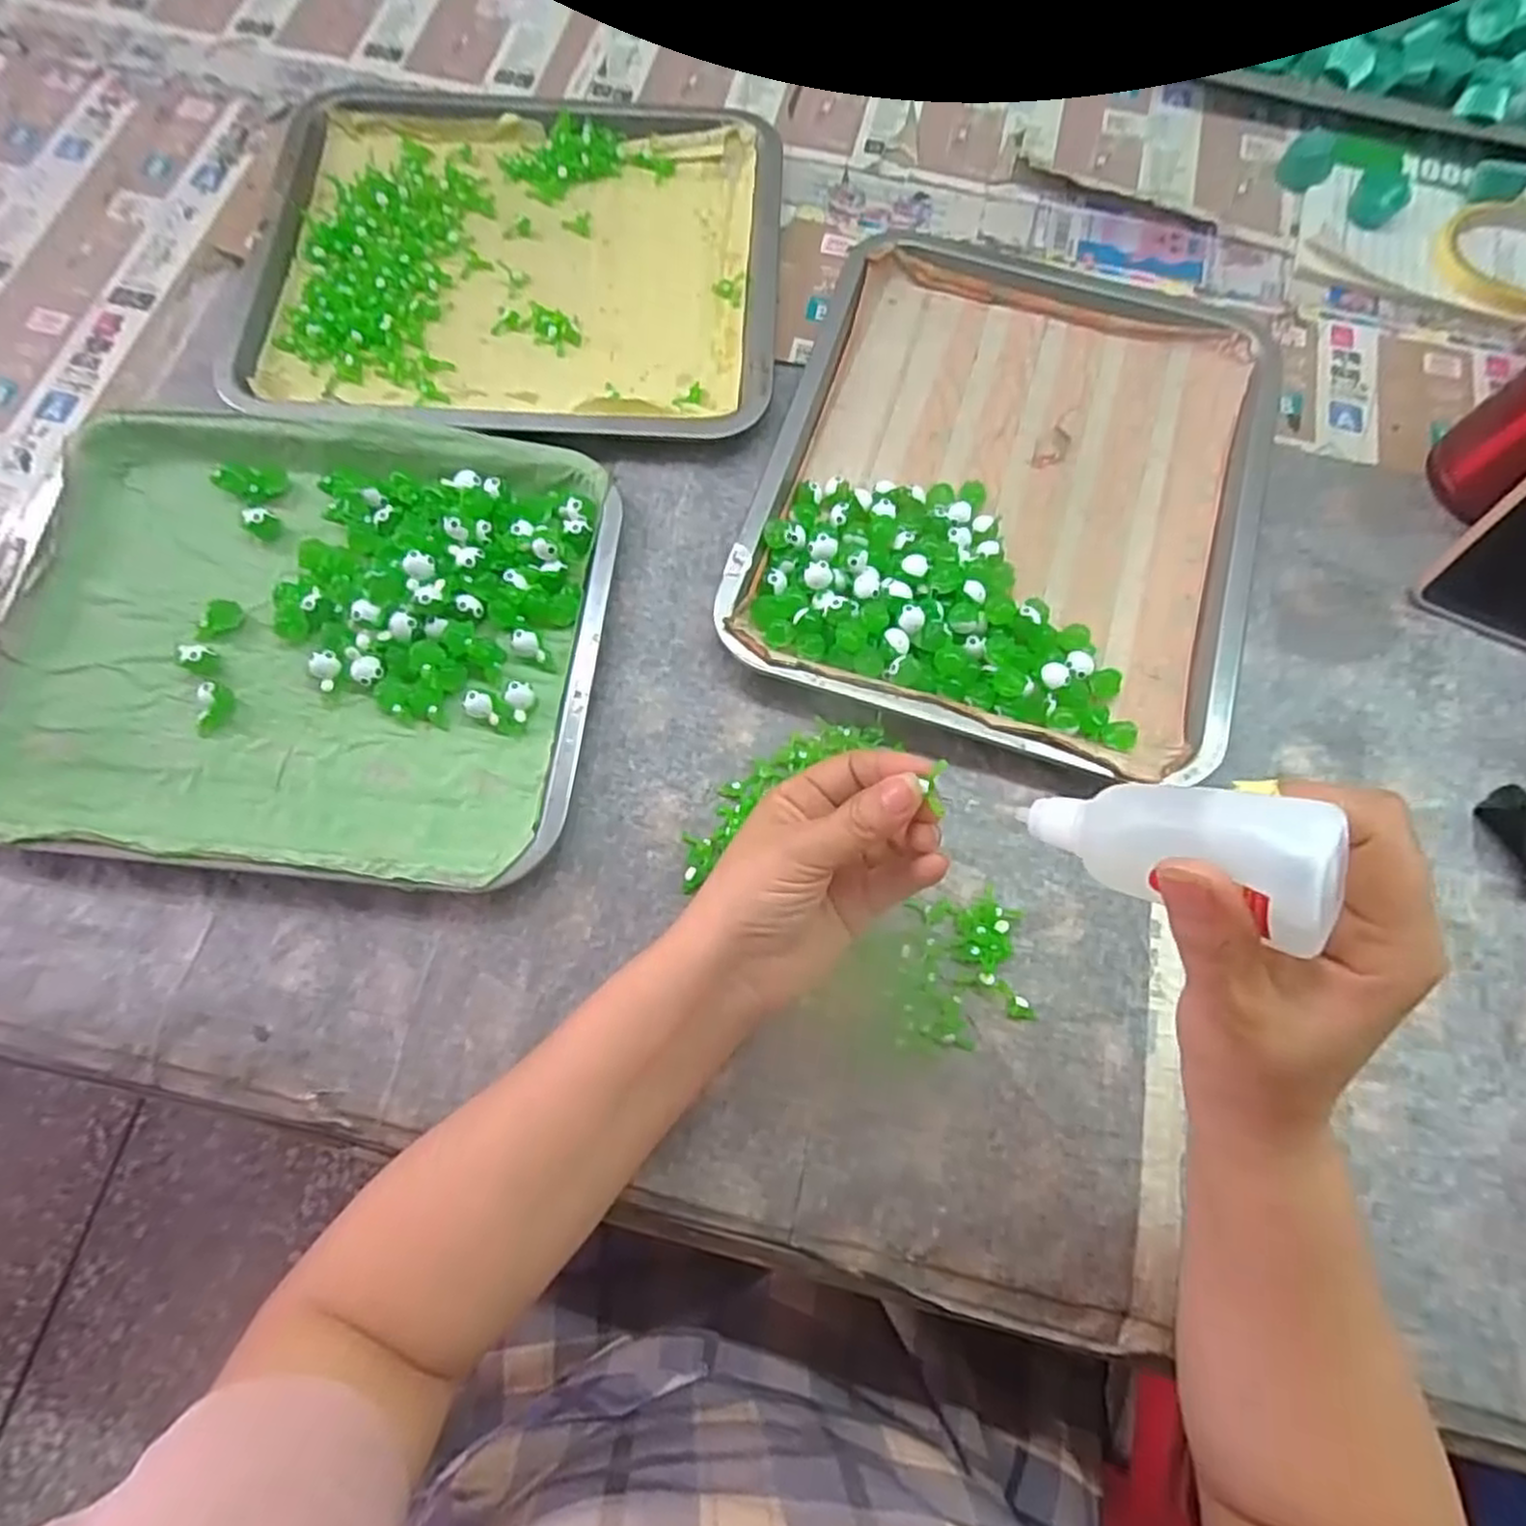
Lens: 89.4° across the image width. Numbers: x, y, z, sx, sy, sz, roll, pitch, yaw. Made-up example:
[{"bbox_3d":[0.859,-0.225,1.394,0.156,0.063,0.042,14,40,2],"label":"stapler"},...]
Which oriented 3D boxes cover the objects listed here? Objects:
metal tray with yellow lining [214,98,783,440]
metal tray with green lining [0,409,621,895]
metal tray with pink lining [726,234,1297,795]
[{"bbox_3d":[-0.148,-0.310,0.473,0.309,0.017,0.250,2,73,0],"label":"metal tray with yellow lining"},{"bbox_3d":[-0.237,-0.065,0.394,0.303,0.023,0.240,6,73,1],"label":"metal tray with green lining"},{"bbox_3d":[0.139,-0.158,0.431,0.260,0.023,0.309,18,73,5],"label":"metal tray with pink lining"}]

